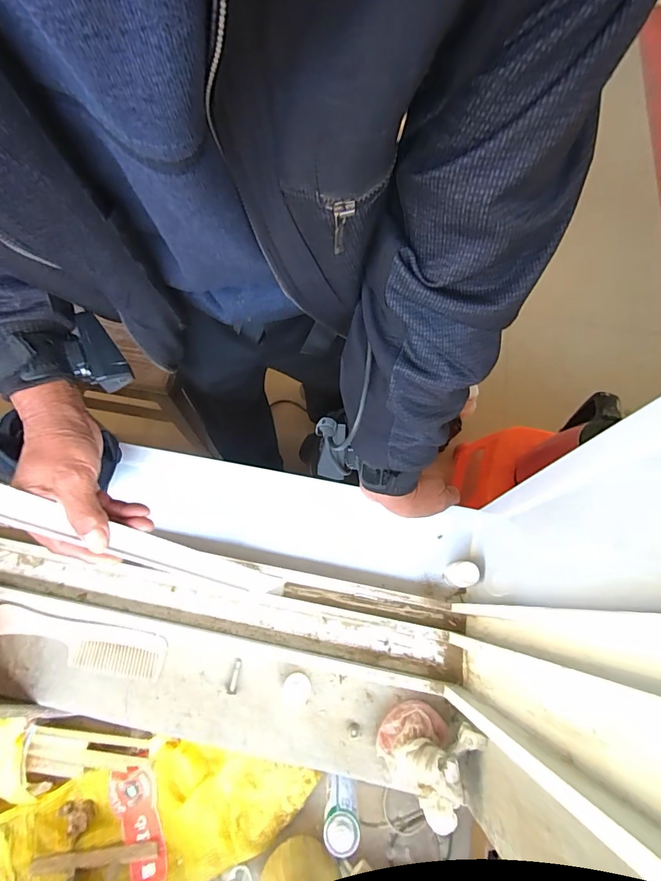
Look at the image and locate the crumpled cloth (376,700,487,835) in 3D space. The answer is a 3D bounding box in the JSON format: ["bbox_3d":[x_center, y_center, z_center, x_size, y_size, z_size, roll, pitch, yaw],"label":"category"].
[{"bbox_3d":[0.087,0.298,0.400,0.077,0.051,0.082,26,72,10],"label":"crumpled cloth"}]

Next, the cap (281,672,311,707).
[{"bbox_3d":[-0.037,0.260,0.440,0.028,0.011,0.031,29,73,11],"label":"cap"}]

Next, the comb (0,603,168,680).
[{"bbox_3d":[-0.281,0.221,0.463,0.202,0.007,0.045,10,70,4],"label":"comb"}]

